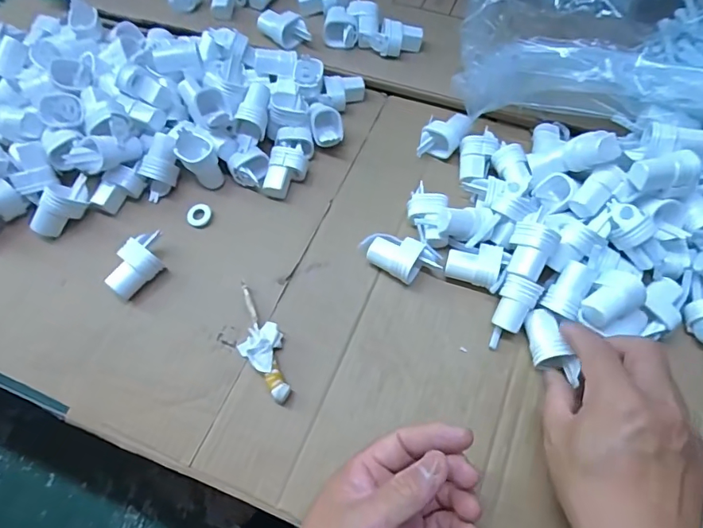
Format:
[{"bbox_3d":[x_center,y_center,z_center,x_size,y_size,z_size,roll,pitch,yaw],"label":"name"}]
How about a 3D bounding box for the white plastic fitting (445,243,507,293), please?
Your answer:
[{"bbox_3d":[0.107,0.002,0.404,0.048,0.026,0.037,21,65,11],"label":"white plastic fitting"}]

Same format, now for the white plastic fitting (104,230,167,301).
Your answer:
[{"bbox_3d":[-0.182,0.000,0.405,0.029,0.030,0.062,31,67,15],"label":"white plastic fitting"}]

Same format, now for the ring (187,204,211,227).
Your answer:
[{"bbox_3d":[-0.143,-0.046,0.441,0.023,0.011,0.022,0,63,0],"label":"ring"}]

